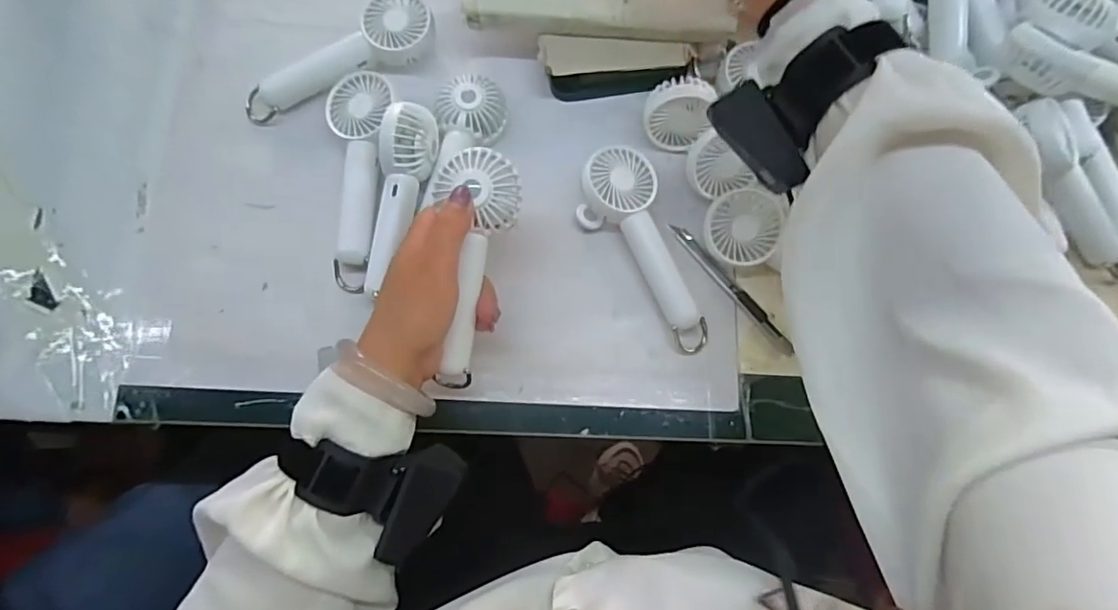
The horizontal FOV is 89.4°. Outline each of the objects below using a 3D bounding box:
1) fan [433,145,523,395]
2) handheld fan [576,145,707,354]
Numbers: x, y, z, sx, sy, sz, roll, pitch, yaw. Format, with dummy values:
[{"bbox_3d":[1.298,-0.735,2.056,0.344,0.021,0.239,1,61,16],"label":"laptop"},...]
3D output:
[{"bbox_3d":[-0.058,-0.021,0.368,0.047,0.030,0.157,8,97,5],"label":"fan"},{"bbox_3d":[0.067,-0.041,0.433,0.062,0.027,0.164,-24,86,-11],"label":"handheld fan"}]

